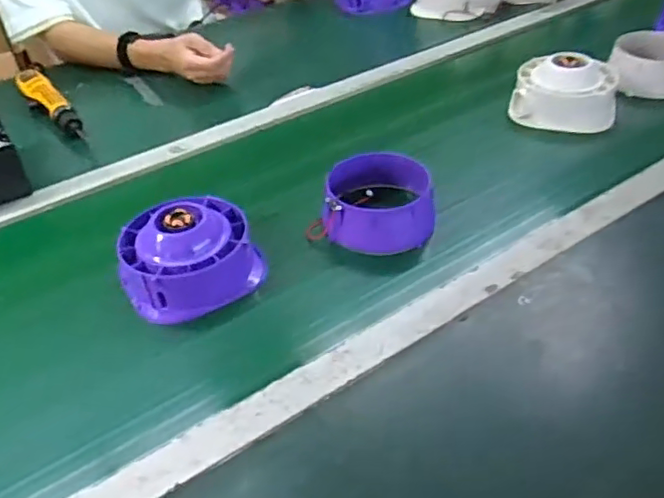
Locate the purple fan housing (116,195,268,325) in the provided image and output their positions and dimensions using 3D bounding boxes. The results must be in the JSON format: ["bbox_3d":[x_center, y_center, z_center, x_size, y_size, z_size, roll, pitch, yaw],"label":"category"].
[{"bbox_3d":[-0.148,-0.001,0.617,0.131,0.074,0.123,-24,44,-19],"label":"purple fan housing"}]

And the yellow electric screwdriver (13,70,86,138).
[{"bbox_3d":[-0.431,-0.220,0.915,0.046,0.044,0.194,-30,46,-24],"label":"yellow electric screwdriver"}]

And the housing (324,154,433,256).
[{"bbox_3d":[0.052,-0.053,0.663,0.116,0.050,0.116,-2,41,5],"label":"housing"}]

